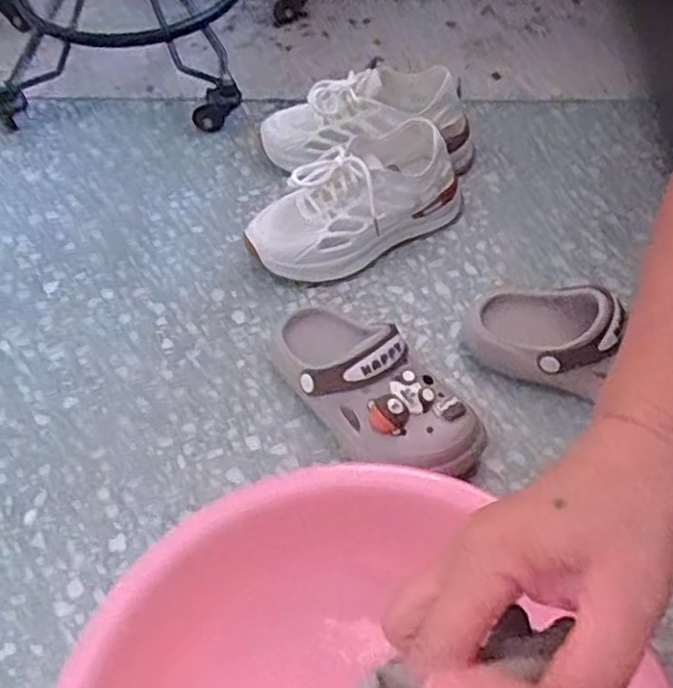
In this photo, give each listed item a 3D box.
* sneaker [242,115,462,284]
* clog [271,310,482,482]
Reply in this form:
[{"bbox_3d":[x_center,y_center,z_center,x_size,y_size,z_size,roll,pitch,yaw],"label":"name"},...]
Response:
[{"bbox_3d":[0.018,-0.140,0.701,0.217,0.098,0.087,-27,56,-16],"label":"sneaker"},{"bbox_3d":[0.020,0.032,0.579,0.083,0.082,0.207,-34,59,-21],"label":"clog"}]

